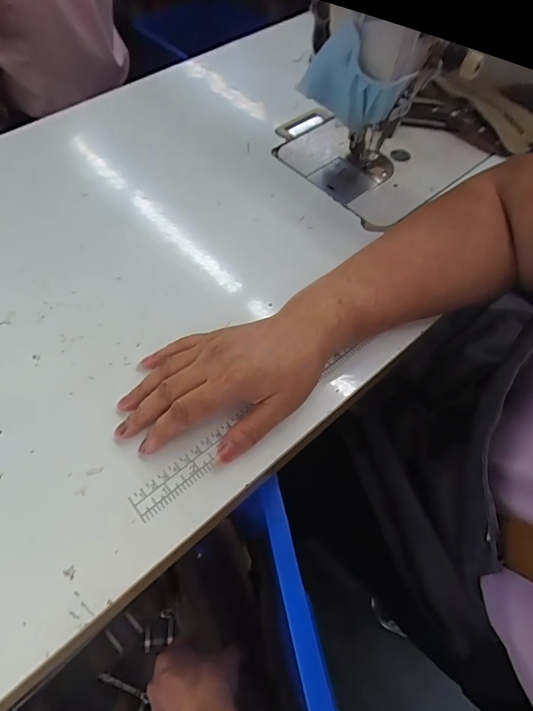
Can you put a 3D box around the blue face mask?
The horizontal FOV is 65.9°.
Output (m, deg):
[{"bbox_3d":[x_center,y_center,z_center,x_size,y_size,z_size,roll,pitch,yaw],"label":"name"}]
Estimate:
[{"bbox_3d":[0.081,-0.264,0.393,0.105,0.081,0.038,32,65,18],"label":"blue face mask"}]

